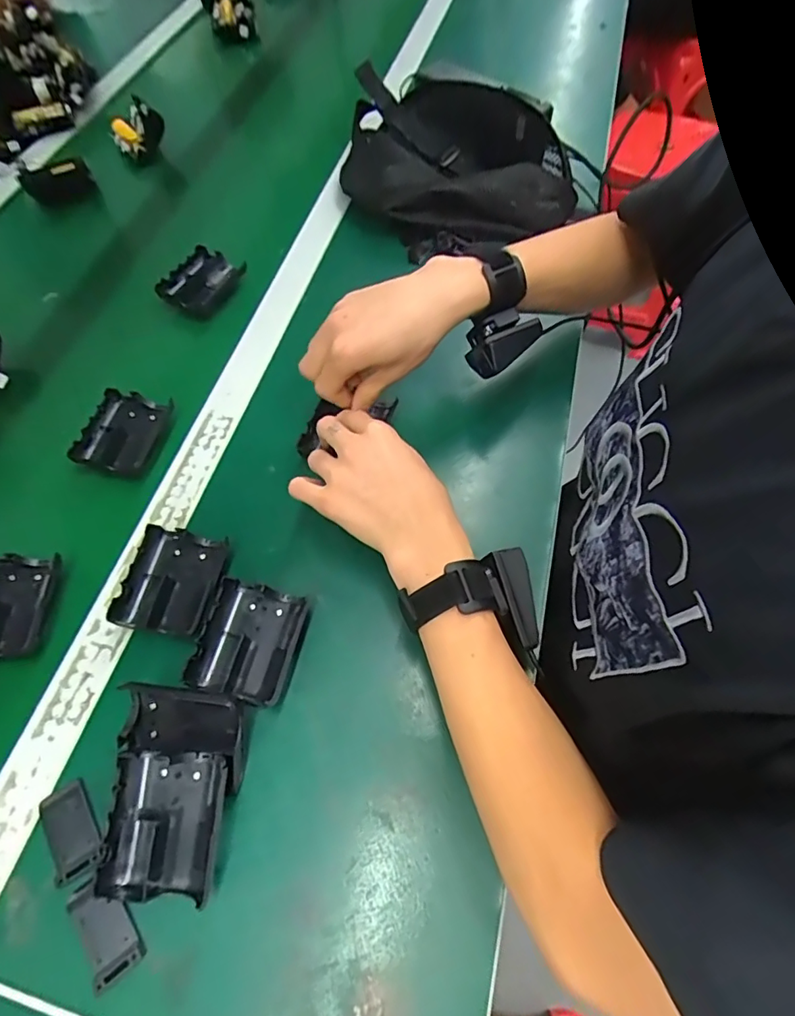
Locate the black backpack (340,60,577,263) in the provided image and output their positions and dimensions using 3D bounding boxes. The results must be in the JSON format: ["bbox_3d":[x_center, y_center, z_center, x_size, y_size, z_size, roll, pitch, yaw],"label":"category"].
[{"bbox_3d":[0.068,-0.428,0.636,0.261,0.083,0.288,0,61,-1],"label":"black backpack"}]

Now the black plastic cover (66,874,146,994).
[{"bbox_3d":[-0.173,0.248,0.309,0.031,0.004,0.055,-33,67,-17],"label":"black plastic cover"}]

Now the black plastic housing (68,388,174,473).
[{"bbox_3d":[-0.248,-0.070,0.478,0.066,0.018,0.079,14,62,6],"label":"black plastic housing"}]

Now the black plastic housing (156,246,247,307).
[{"bbox_3d":[-0.215,-0.250,0.576,0.068,0.018,0.081,30,65,14],"label":"black plastic housing"}]

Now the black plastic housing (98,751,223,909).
[{"bbox_3d":[-0.140,0.193,0.320,0.066,0.032,0.077,2,61,0],"label":"black plastic housing"}]

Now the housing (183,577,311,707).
[{"bbox_3d":[-0.104,0.096,0.374,0.069,0.027,0.077,10,62,5],"label":"housing"}]

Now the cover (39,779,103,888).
[{"bbox_3d":[-0.209,0.205,0.332,0.032,0.004,0.056,-30,66,-16],"label":"cover"}]

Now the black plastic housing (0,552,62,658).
[{"bbox_3d":[-0.301,0.074,0.402,0.064,0.017,0.077,-3,61,-3],"label":"black plastic housing"}]

